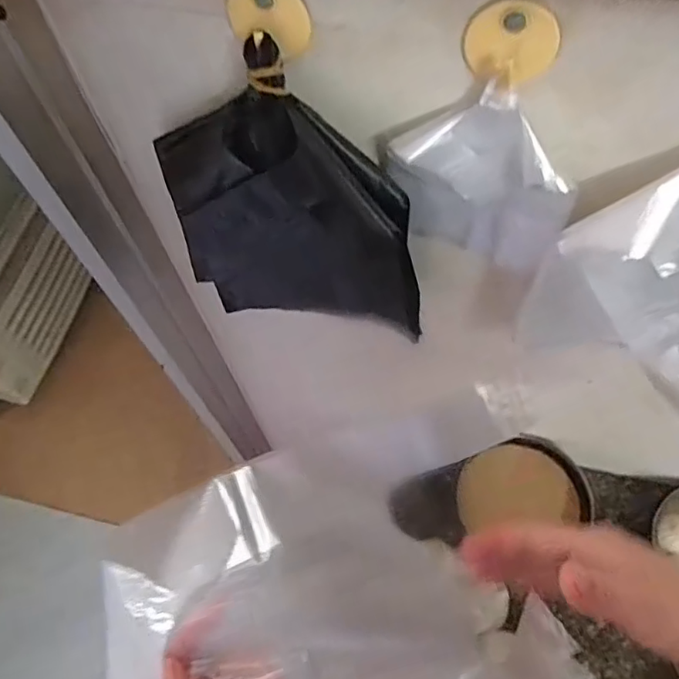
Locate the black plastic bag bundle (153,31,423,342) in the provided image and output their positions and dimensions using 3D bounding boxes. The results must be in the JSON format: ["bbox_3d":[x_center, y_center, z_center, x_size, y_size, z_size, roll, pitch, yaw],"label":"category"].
[{"bbox_3d":[-0.035,-0.095,0.444,0.207,0.238,0.048,15,64,11],"label":"black plastic bag bundle"}]

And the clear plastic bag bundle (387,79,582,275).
[{"bbox_3d":[0.095,-0.105,0.401,0.124,0.143,0.022,16,64,11],"label":"clear plastic bag bundle"}]

